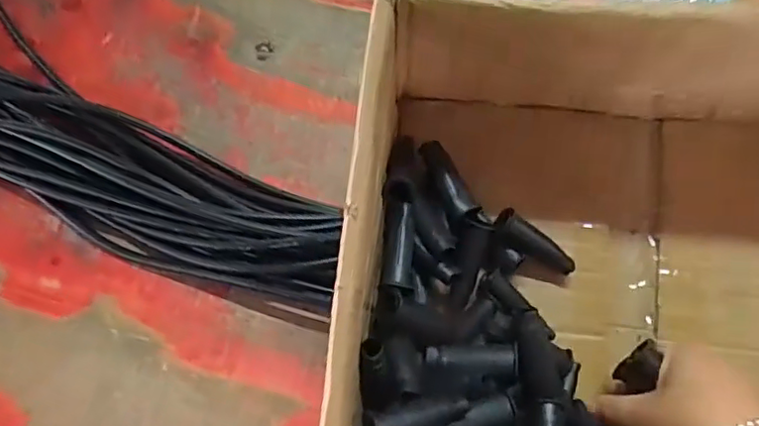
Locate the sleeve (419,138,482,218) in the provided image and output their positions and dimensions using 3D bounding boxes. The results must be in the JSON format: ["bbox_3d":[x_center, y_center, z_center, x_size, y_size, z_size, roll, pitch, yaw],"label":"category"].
[{"bbox_3d":[0.049,-0.024,0.444,0.022,0.017,0.068,-21,63,-12],"label":"sleeve"}]

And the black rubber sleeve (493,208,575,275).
[{"bbox_3d":[0.109,0.022,0.430,0.065,0.015,0.019,32,60,-11],"label":"black rubber sleeve"}]

